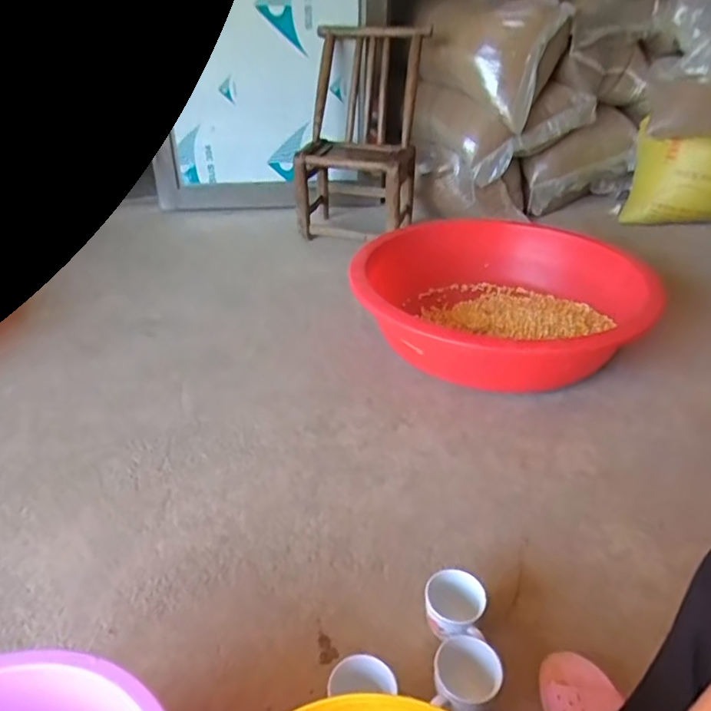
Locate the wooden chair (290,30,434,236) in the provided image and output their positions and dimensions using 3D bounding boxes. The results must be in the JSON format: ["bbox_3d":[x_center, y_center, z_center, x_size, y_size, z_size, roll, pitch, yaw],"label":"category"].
[{"bbox_3d":[0.008,-0.681,1.780,0.350,0.618,0.340,9,34,13],"label":"wooden chair"}]

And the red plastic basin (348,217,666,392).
[{"bbox_3d":[0.325,-0.130,1.357,0.648,0.197,0.647,0,33,0],"label":"red plastic basin"}]

